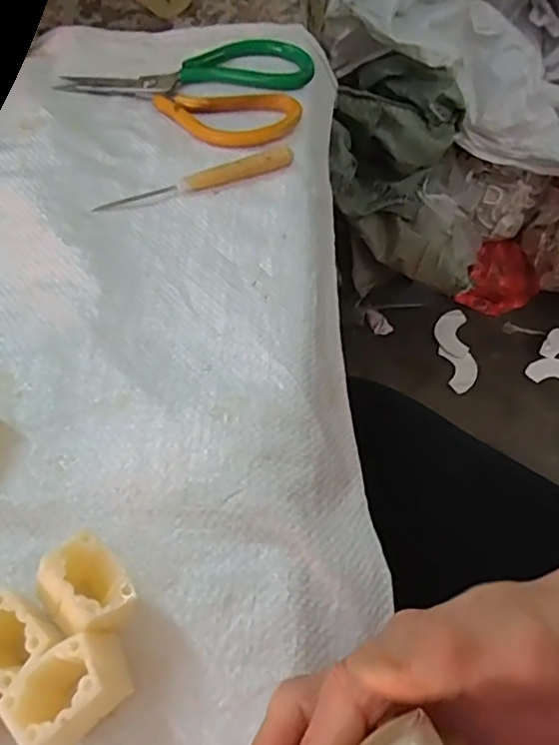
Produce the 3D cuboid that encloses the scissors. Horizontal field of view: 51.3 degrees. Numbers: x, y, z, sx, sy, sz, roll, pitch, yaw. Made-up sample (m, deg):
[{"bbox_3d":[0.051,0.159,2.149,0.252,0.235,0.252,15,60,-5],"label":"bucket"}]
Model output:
[{"bbox_3d":[-0.068,-0.223,0.444,0.185,0.011,0.109,16,62,14],"label":"scissors"}]

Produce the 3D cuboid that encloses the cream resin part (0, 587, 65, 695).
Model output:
[{"bbox_3d":[-0.102,0.107,0.233,0.033,0.038,0.028,38,69,23],"label":"cream resin part"}]

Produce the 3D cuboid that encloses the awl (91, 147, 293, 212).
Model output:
[{"bbox_3d":[-0.055,-0.128,0.385,0.131,0.011,0.012,-15,59,-4],"label":"awl"}]

